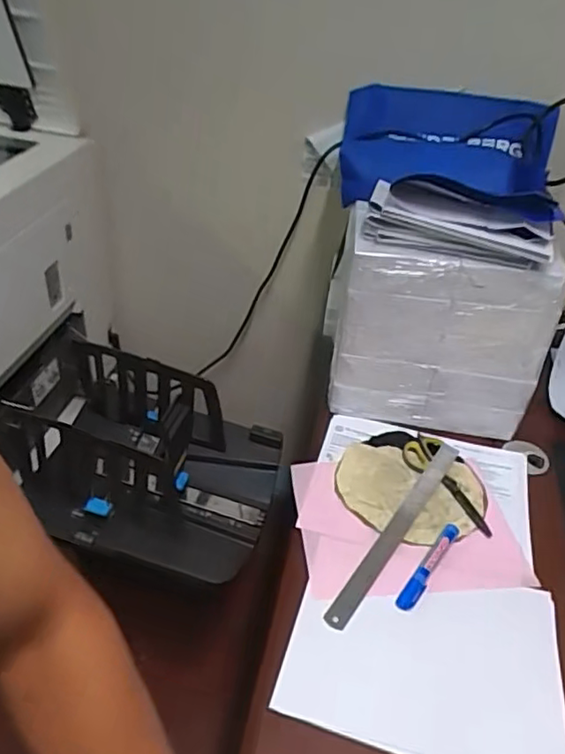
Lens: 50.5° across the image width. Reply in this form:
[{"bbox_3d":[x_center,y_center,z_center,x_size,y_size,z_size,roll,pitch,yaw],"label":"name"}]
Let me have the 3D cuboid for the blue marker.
[{"bbox_3d":[0.176,0.223,0.716,0.021,0.020,0.134,29,43,26],"label":"blue marker"}]

